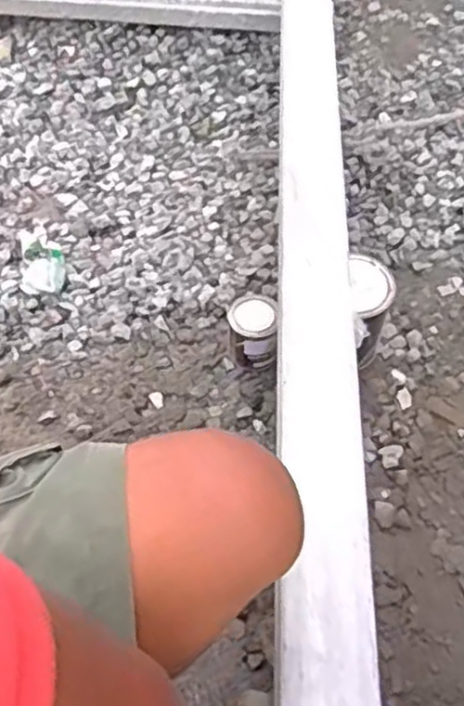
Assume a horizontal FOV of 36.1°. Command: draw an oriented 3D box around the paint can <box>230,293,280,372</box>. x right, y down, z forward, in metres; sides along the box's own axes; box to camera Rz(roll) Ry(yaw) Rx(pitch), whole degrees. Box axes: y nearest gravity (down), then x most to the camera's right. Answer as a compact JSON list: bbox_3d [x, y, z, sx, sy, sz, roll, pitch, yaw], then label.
[{"bbox_3d":[0.029,-0.026,0.970,0.070,0.080,0.086,2,53,0],"label":"paint can"}]

